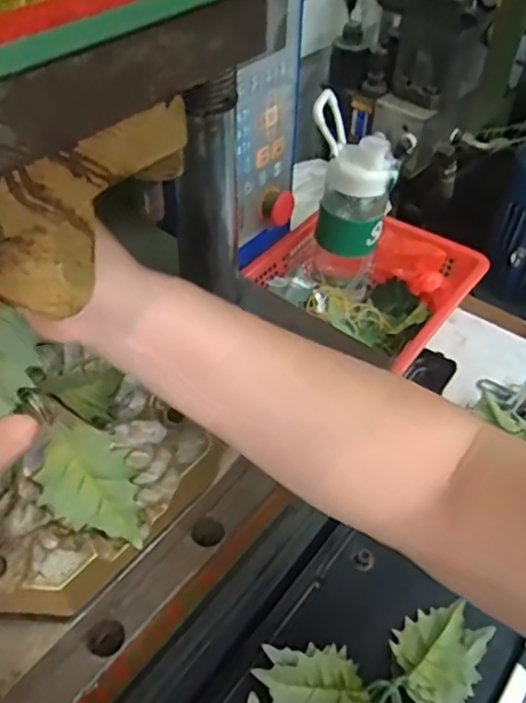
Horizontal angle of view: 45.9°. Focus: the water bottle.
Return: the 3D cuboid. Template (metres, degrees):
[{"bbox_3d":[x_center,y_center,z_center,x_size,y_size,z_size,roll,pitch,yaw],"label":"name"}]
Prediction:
[{"bbox_3d":[0.096,-0.165,0.721,0.096,0.217,0.070,7,46,4],"label":"water bottle"}]

